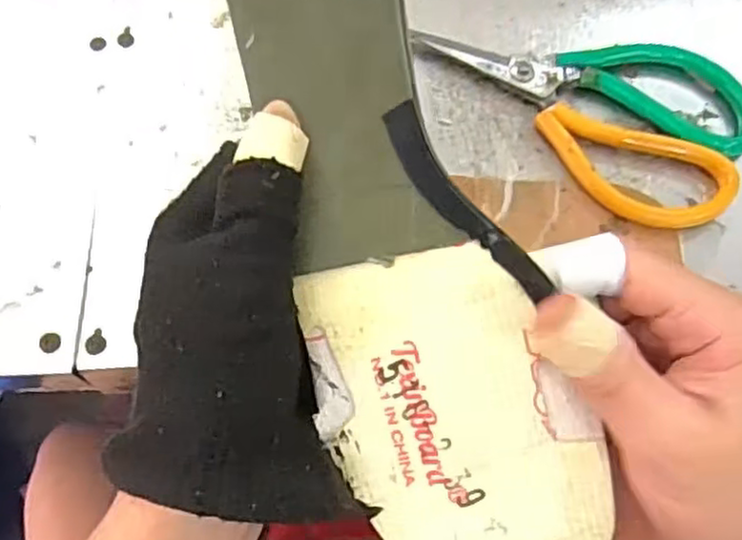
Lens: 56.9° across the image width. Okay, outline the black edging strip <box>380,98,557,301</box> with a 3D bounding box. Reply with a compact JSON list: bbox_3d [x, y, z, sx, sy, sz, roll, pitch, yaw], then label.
[{"bbox_3d":[0.027,-0.019,0.200,0.013,0.005,0.068,-39,86,-12],"label":"black edging strip"}]

